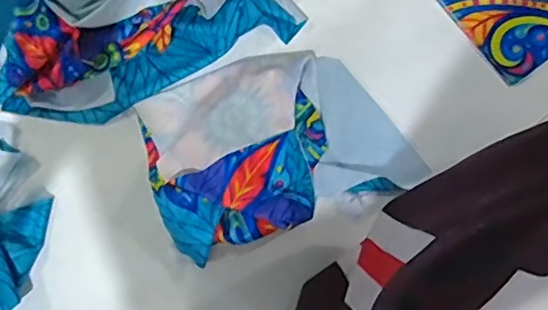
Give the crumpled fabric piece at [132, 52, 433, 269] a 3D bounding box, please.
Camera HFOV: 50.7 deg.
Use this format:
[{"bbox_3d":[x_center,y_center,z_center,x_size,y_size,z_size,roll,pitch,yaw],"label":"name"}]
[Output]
[{"bbox_3d":[0.004,-0.016,0.636,0.282,0.038,0.201,-19,80,-2],"label":"crumpled fabric piece"}]

